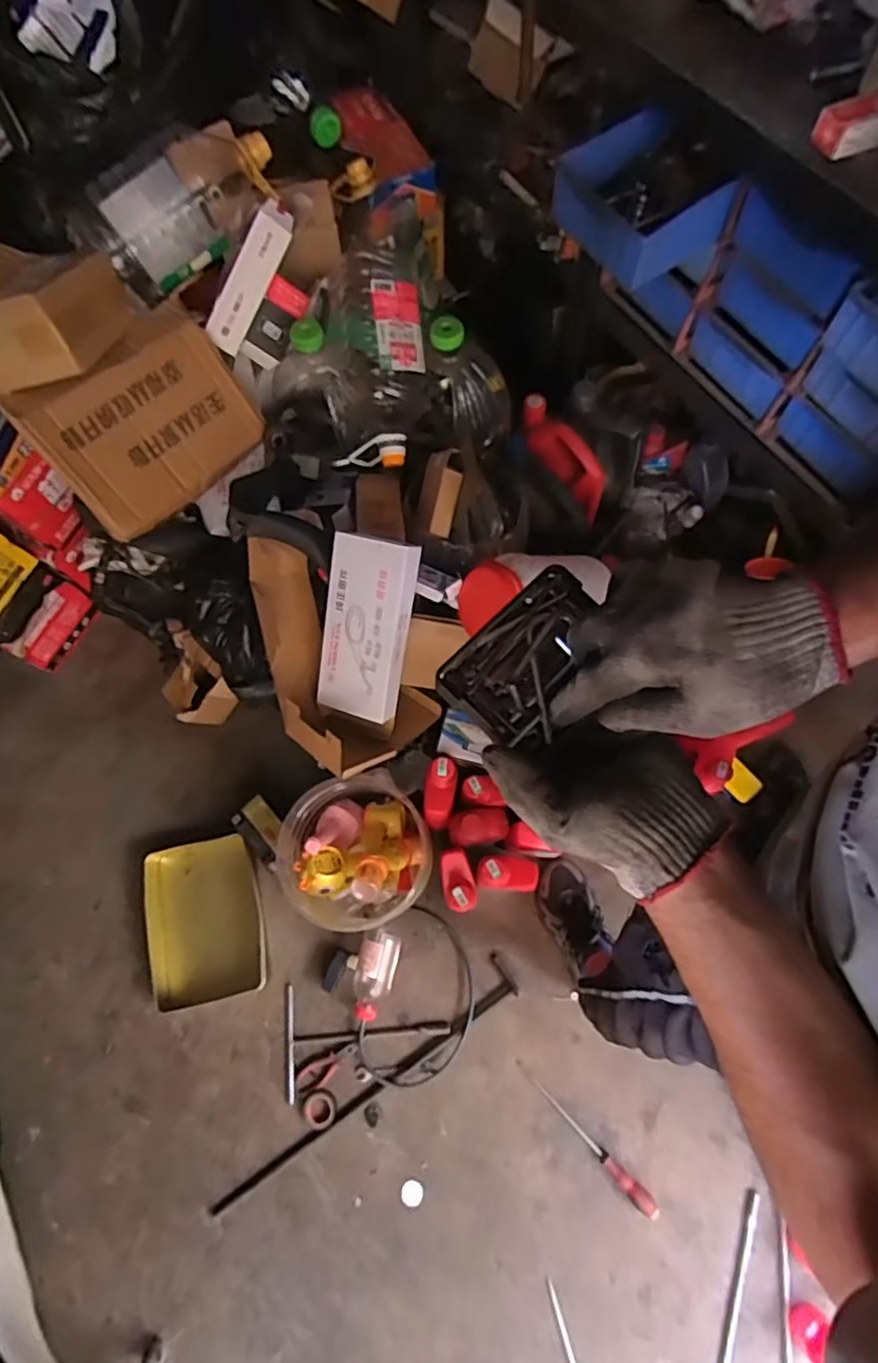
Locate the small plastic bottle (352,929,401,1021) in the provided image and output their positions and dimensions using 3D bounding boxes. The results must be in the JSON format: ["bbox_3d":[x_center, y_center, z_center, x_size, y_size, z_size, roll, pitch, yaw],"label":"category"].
[{"bbox_3d":[-0.121,0.552,1.169,0.073,0.066,0.170,14,81,8],"label":"small plastic bottle"}]

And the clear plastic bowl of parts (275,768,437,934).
[{"bbox_3d":[-0.152,0.314,1.126,0.258,0.233,0.241,-1,71,3],"label":"clear plastic bowl of parts"}]

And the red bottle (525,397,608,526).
[{"bbox_3d":[0.267,-0.470,1.294,0.091,0.079,0.280,-43,102,-16],"label":"red bottle"}]

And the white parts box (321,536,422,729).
[{"bbox_3d":[-0.127,-0.096,1.094,0.147,0.046,0.321,11,106,6],"label":"white parts box"}]

